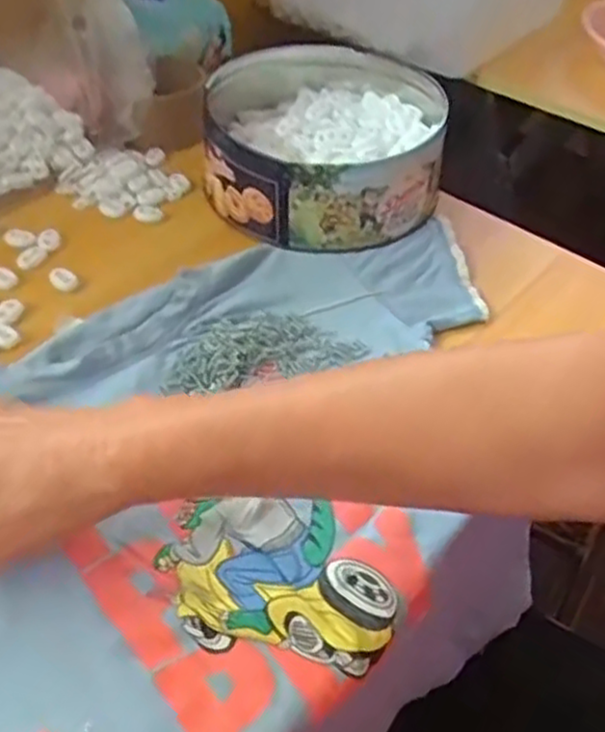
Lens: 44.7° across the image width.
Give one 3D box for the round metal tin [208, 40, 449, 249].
[{"bbox_3d":[0.020,-0.192,0.583,0.174,0.061,0.219,5,45,1],"label":"round metal tin"}]

